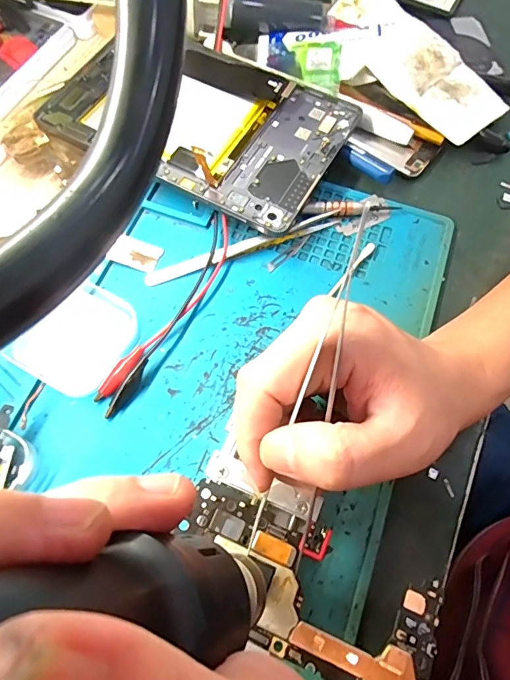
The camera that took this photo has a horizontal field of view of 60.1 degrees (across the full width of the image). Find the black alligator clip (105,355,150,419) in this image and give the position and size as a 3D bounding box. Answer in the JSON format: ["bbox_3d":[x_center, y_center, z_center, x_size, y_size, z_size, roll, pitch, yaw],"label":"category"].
[{"bbox_3d":[-0.073,0.028,0.255,0.009,0.004,0.039,23,69,8],"label":"black alligator clip"}]

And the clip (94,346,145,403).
[{"bbox_3d":[-0.079,0.020,0.258,0.010,0.005,0.039,33,70,12],"label":"clip"}]

